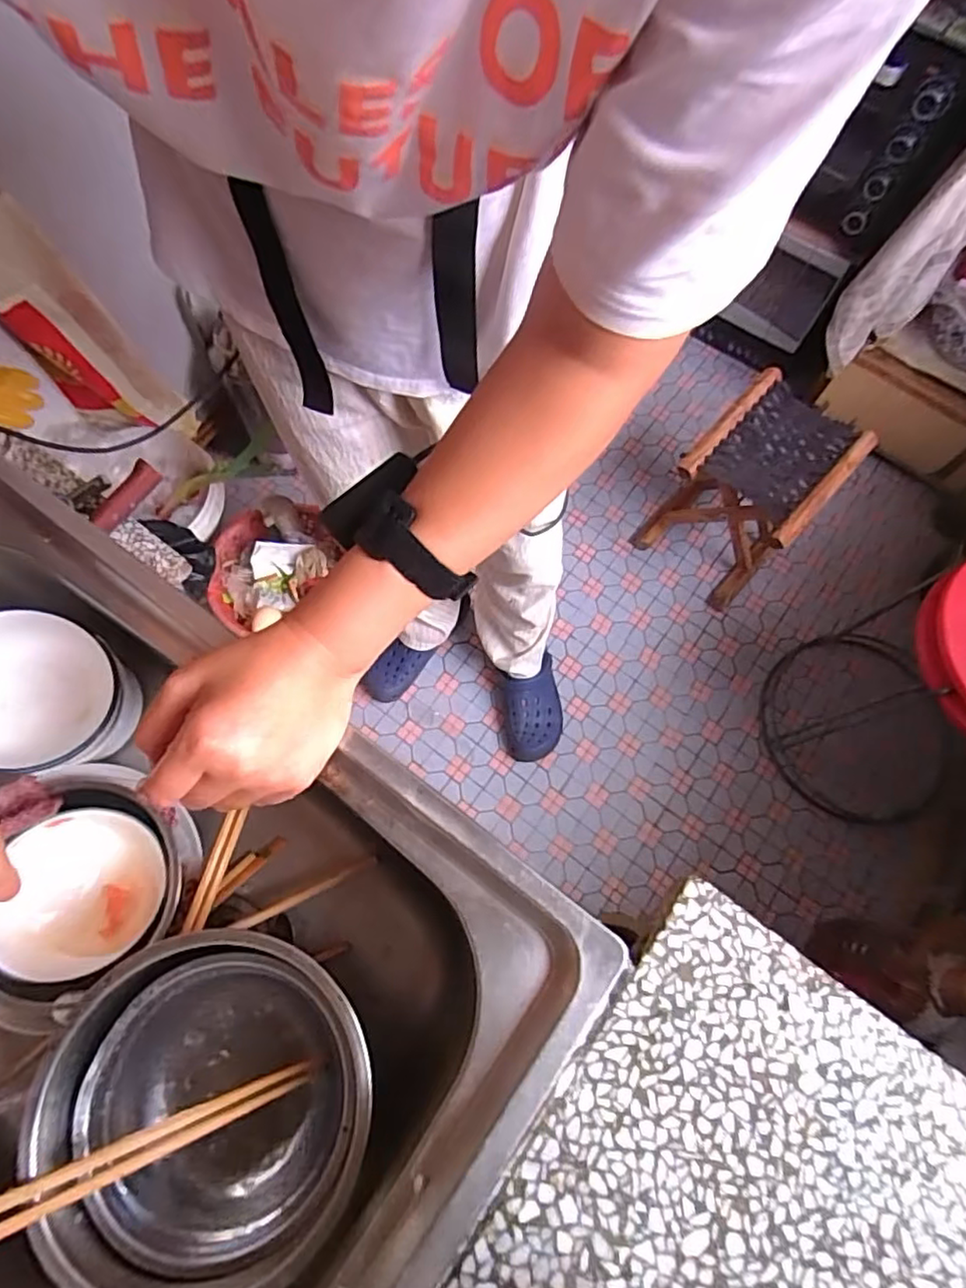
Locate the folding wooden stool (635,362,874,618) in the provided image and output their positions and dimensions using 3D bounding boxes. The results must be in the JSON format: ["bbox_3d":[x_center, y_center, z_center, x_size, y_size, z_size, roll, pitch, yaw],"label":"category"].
[{"bbox_3d":[0.507,-0.290,1.227,0.241,0.311,0.272,41,73,12],"label":"folding wooden stool"}]

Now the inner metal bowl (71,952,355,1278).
[{"bbox_3d":[-0.163,0.285,0.399,0.157,0.068,0.152,1,69,-2],"label":"inner metal bowl"}]

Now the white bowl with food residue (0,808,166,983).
[{"bbox_3d":[-0.315,0.195,0.485,0.109,0.058,0.119,29,47,-35],"label":"white bowl with food residue"}]

